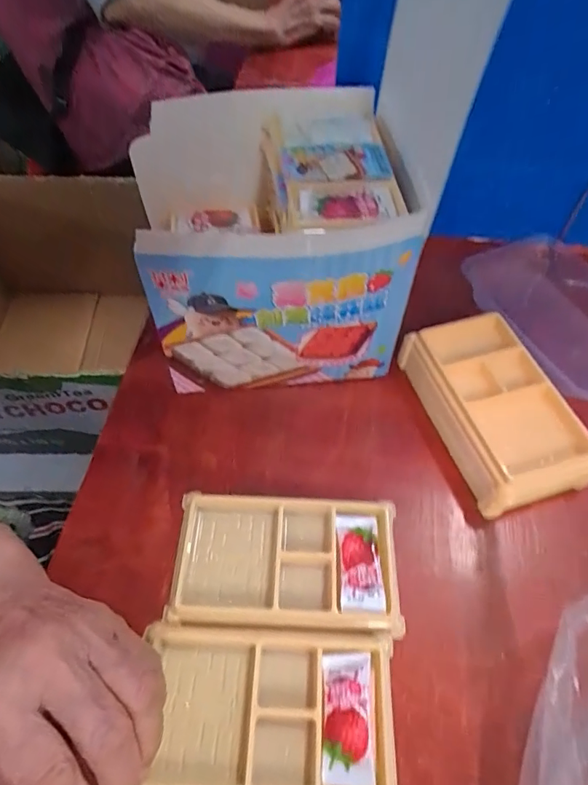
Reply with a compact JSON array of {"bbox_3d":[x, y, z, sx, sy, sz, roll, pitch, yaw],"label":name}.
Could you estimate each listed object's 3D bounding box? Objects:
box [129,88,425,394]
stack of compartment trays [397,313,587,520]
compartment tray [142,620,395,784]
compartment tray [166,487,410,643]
[{"bbox_3d":[-0.019,-0.104,0.357,0.171,0.148,0.169,-5,56,-5],"label":"box"},{"bbox_3d":[0.142,0.010,0.348,0.084,0.040,0.140,-15,57,-12],"label":"stack of compartment trays"},{"bbox_3d":[-0.014,0.168,0.251,0.128,0.013,0.079,3,55,0],"label":"compartment tray"},{"bbox_3d":[-0.006,0.102,0.293,0.136,0.018,0.076,4,55,1],"label":"compartment tray"}]

